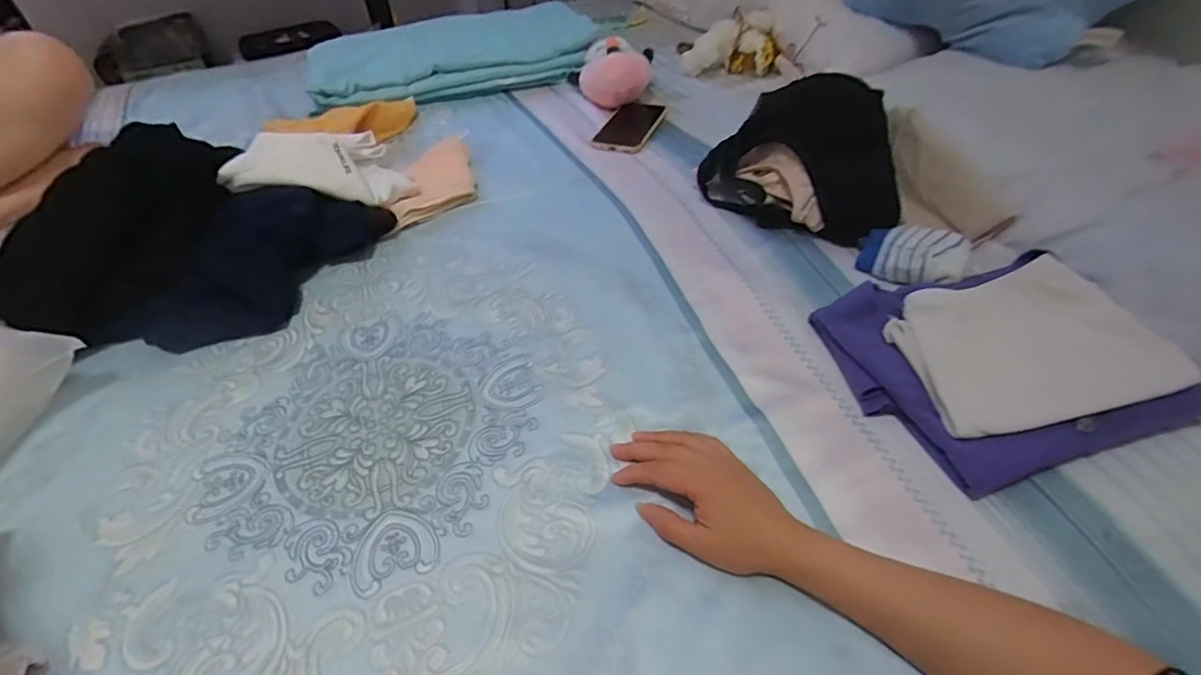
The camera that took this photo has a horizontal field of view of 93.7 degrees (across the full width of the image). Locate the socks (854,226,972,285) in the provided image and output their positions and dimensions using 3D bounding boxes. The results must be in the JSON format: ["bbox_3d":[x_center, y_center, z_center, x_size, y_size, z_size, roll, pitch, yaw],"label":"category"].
[{"bbox_3d":[0.329,-0.088,0.593,0.104,0.039,0.065,21,50,21],"label":"socks"}]

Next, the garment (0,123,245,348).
[{"bbox_3d":[-0.492,-0.120,0.596,0.151,0.124,0.267,19,49,19],"label":"garment"}]

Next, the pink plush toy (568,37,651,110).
[{"bbox_3d":[0.014,-0.427,0.902,0.138,0.080,0.101,4,46,5],"label":"pink plush toy"}]

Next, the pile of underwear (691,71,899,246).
[{"bbox_3d":[0.232,-0.214,0.674,0.215,0.112,0.180,7,47,8],"label":"pile of underwear"}]

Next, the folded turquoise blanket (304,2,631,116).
[{"bbox_3d":[-0.243,-0.490,0.975,0.493,0.075,0.214,-12,47,-10],"label":"folded turquoise blanket"}]

